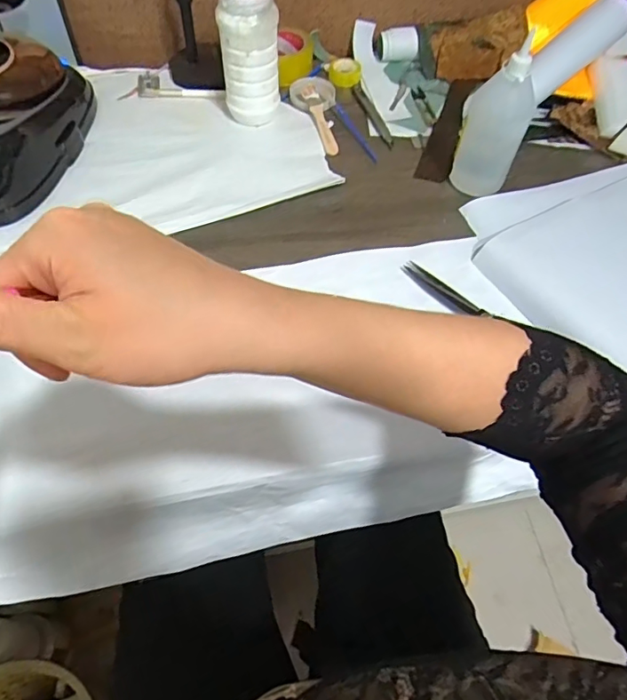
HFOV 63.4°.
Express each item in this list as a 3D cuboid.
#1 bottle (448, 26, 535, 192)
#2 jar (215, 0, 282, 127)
[{"bbox_3d":[0.227,-0.281,0.643,0.069,0.168,0.060,3,58,-1],"label":"bottle"},{"bbox_3d":[-0.088,-0.402,0.702,0.079,0.166,0.077,-5,59,-6],"label":"jar"}]

